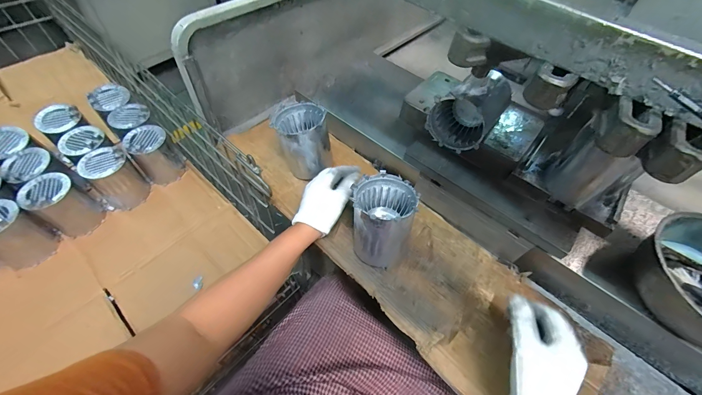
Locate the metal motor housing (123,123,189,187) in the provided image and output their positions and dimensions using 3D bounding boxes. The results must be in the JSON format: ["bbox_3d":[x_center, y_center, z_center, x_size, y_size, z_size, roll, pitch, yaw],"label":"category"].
[{"bbox_3d":[-0.469,-0.103,0.723,0.090,0.120,0.088,-37,65,-25],"label":"metal motor housing"}]

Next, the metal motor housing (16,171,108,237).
[{"bbox_3d":[-0.606,0.017,0.633,0.087,0.116,0.085,30,58,16],"label":"metal motor housing"}]

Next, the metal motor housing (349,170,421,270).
[{"bbox_3d":[0.047,0.031,0.465,0.084,0.111,0.111,11,55,3],"label":"metal motor housing"}]

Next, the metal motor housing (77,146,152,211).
[{"bbox_3d":[-0.534,-0.044,0.675,0.090,0.115,0.090,33,59,17],"label":"metal motor housing"}]

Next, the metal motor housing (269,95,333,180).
[{"bbox_3d":[-0.089,-0.108,0.565,0.095,0.114,0.090,2,55,-3],"label":"metal motor housing"}]

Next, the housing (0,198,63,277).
[{"bbox_3d":[-0.663,0.073,0.583,0.085,0.118,0.095,28,58,14],"label":"housing"}]

